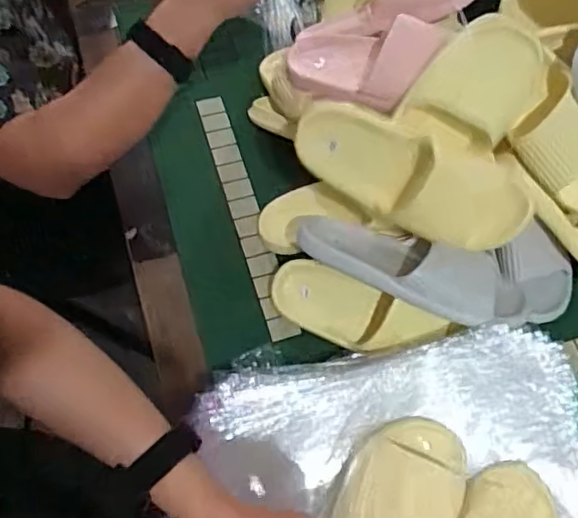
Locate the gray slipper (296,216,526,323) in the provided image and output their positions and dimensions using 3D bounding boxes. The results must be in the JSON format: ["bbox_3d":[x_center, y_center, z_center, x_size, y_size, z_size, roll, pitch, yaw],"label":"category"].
[{"bbox_3d":[0.142,0.008,0.710,0.270,0.065,0.088,19,66,6],"label":"gray slipper"}]

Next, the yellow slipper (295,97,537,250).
[{"bbox_3d":[0.139,-0.097,0.691,0.257,0.105,0.080,24,28,8],"label":"yellow slipper"}]

